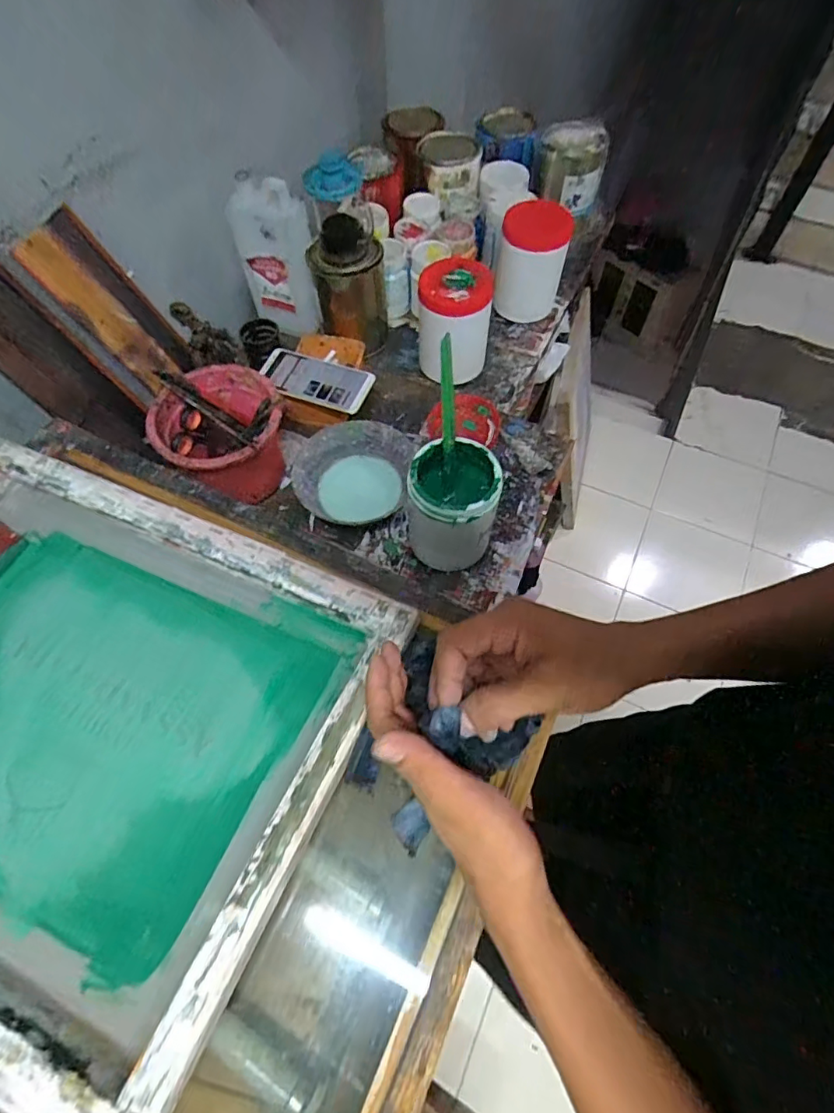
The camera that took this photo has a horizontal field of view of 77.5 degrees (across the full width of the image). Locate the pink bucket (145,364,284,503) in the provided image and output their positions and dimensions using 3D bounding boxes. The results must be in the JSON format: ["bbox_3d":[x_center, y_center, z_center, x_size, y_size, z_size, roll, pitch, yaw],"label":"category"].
[{"bbox_3d":[-0.236,-0.144,0.649,0.146,0.120,0.145,0,62,1],"label":"pink bucket"}]

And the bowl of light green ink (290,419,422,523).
[{"bbox_3d":[-0.082,-0.103,0.685,0.141,0.060,0.142,0,62,1],"label":"bowl of light green ink"}]

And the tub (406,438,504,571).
[{"bbox_3d":[0.040,-0.053,0.609,0.096,0.141,0.091,0,62,1],"label":"tub"}]

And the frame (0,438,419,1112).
[{"bbox_3d":[-0.271,0.113,0.396,0.435,0.053,0.359,21,65,12],"label":"frame"}]

